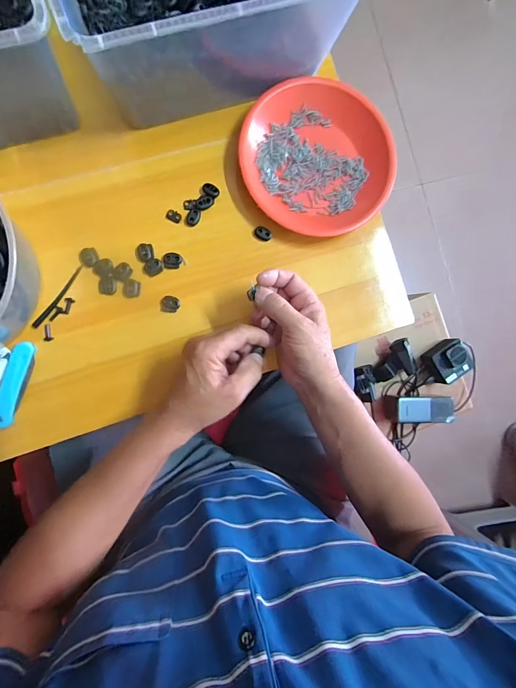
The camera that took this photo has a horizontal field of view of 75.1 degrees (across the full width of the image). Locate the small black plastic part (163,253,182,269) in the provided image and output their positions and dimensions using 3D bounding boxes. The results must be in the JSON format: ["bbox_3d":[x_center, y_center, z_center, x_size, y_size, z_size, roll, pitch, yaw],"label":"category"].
[{"bbox_3d":[-0.105,-0.103,0.414,0.021,0.004,0.019,-6,89,-7],"label":"small black plastic part"}]

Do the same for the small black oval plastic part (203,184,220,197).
[{"bbox_3d":[-0.059,-0.193,0.420,0.022,0.004,0.014,25,85,-6],"label":"small black oval plastic part"}]

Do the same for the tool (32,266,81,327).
[{"bbox_3d":[-0.237,-0.055,0.398,0.008,0.004,0.089,35,84,-5],"label":"tool"}]

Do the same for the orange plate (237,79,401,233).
[{"bbox_3d":[0.076,-0.231,0.425,0.191,0.031,0.173,25,85,-6],"label":"orange plate"}]

